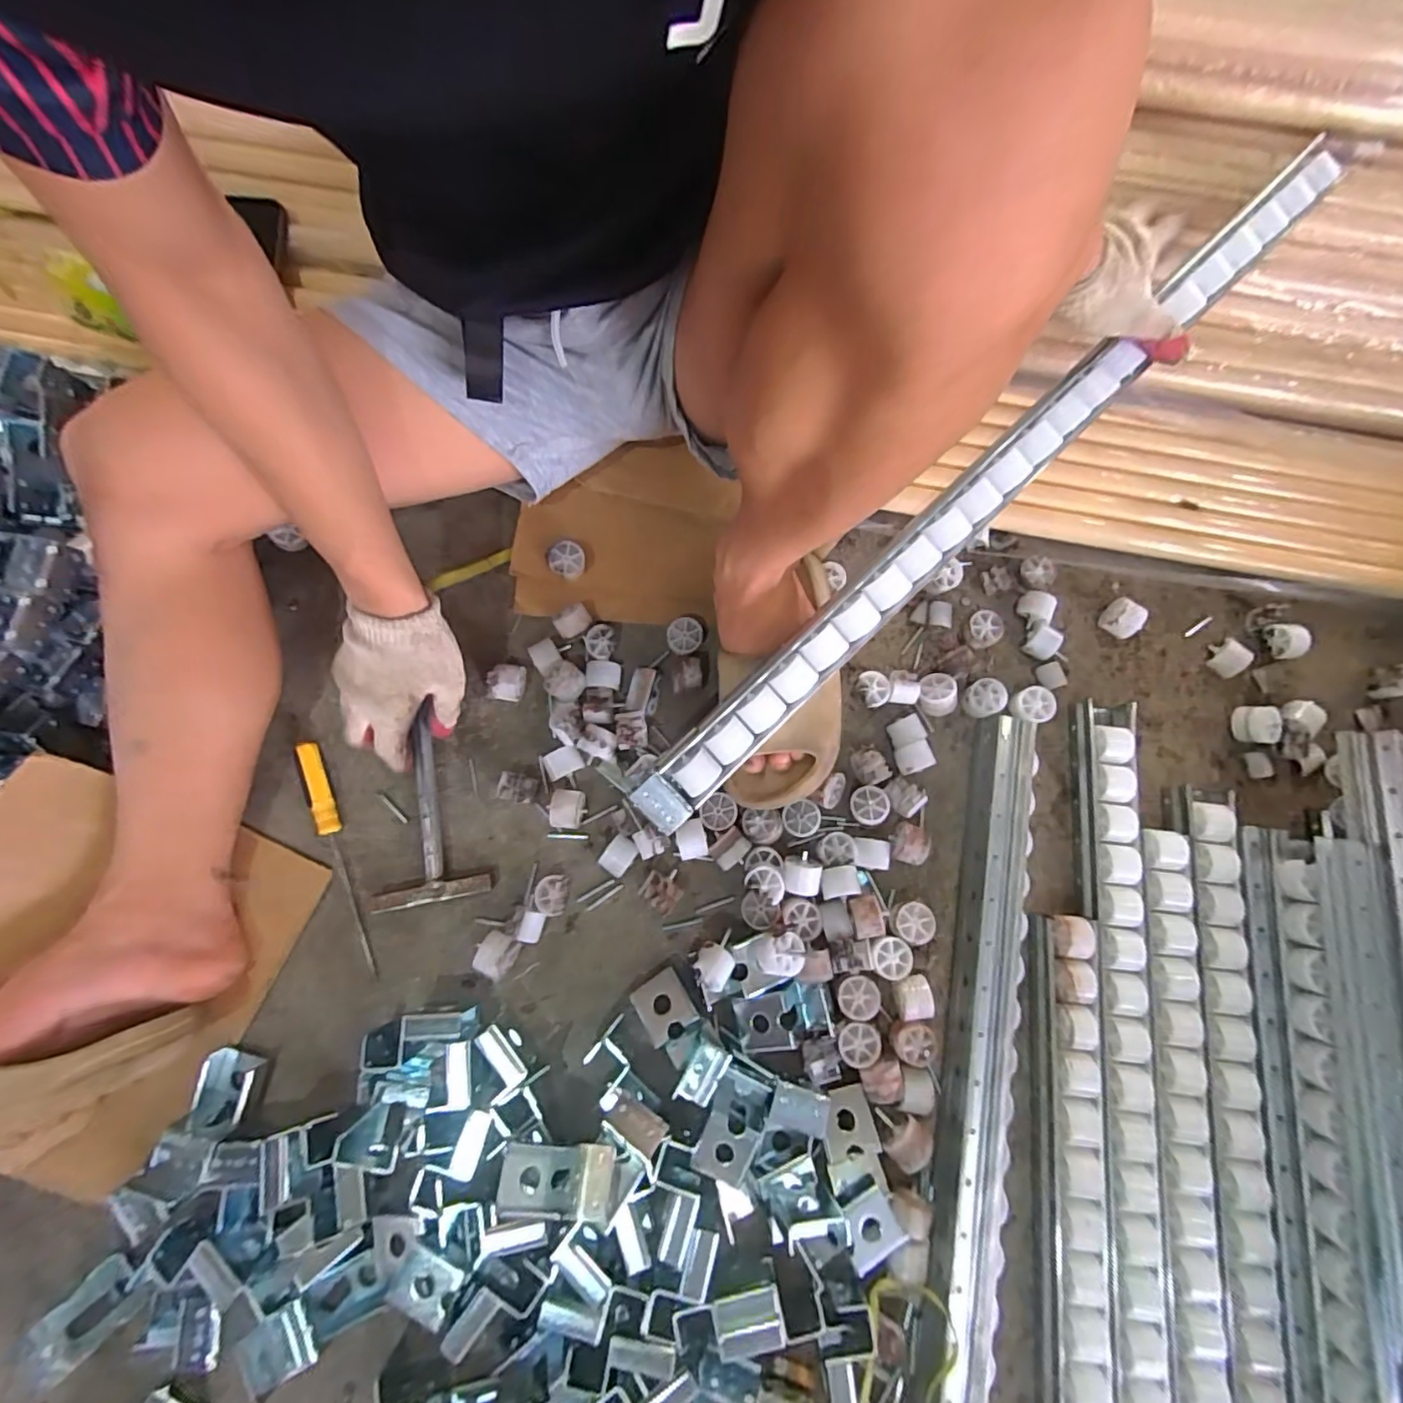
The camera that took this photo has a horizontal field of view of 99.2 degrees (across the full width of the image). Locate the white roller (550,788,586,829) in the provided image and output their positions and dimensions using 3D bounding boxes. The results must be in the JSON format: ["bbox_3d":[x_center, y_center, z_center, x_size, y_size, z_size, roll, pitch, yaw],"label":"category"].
[{"bbox_3d":[-0.125,0.101,0.559,0.026,0.040,0.035,8,78,1],"label":"white roller"}]

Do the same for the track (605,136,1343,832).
[{"bbox_3d":[0.231,-0.176,0.493,0.757,0.032,0.047,-44,82,-3],"label":"track"}]

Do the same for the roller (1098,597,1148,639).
[{"bbox_3d":[0.421,-0.083,0.595,0.030,0.038,0.032,0,78,-1],"label":"roller"}]

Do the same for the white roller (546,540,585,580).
[{"bbox_3d":[-0.134,-0.139,0.596,0.034,0.025,0.034,0,79,0],"label":"white roller"}]

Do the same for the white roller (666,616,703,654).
[{"bbox_3d":[-0.017,-0.063,0.594,0.034,0.024,0.036,0,78,-1],"label":"white roller"}]

